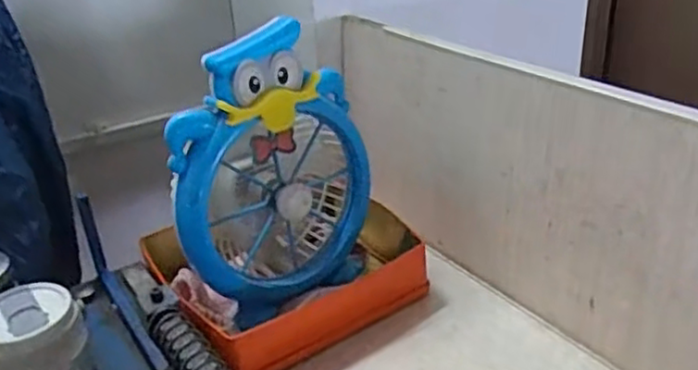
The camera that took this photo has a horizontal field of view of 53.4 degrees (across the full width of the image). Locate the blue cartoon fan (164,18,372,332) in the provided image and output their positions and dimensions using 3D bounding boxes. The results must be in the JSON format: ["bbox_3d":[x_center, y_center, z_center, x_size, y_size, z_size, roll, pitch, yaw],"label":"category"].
[{"bbox_3d":[-0.086,-0.012,0.745,0.208,0.291,0.113,-16,30,-20],"label":"blue cartoon fan"}]

